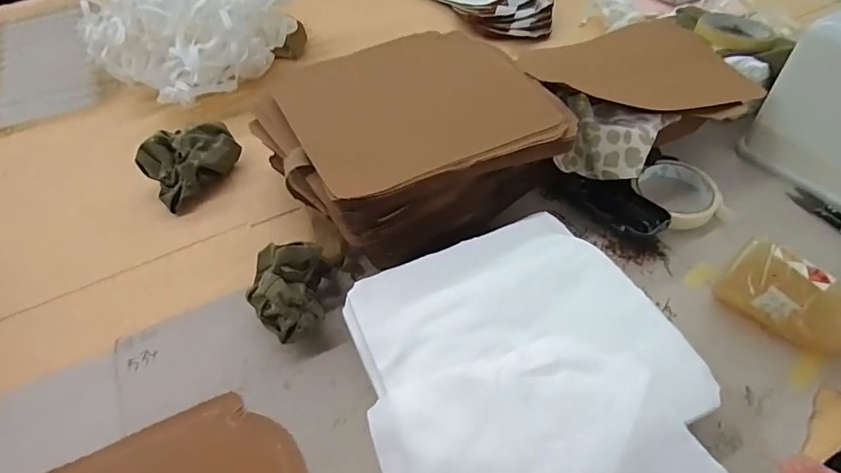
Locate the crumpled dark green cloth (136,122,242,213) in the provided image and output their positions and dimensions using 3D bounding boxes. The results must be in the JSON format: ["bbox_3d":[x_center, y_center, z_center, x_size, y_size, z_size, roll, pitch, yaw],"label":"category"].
[{"bbox_3d":[-0.278,-0.091,0.574,0.068,0.062,0.110,28,57,24],"label":"crumpled dark green cloth"}]

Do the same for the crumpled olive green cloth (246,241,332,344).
[{"bbox_3d":[-0.122,0.051,0.443,0.075,0.061,0.086,0,50,4],"label":"crumpled olive green cloth"}]

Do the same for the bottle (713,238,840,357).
[{"bbox_3d":[0.339,0.075,0.392,0.177,0.070,0.051,35,60,16],"label":"bottle"}]

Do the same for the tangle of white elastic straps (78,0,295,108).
[{"bbox_3d":[-0.331,-0.332,0.713,0.297,0.115,0.281,27,56,24],"label":"tangle of white elastic straps"}]

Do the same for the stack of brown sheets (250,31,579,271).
[{"bbox_3d":[-0.013,-0.098,0.523,0.267,0.109,0.235,-25,53,-17],"label":"stack of brown sheets"}]

